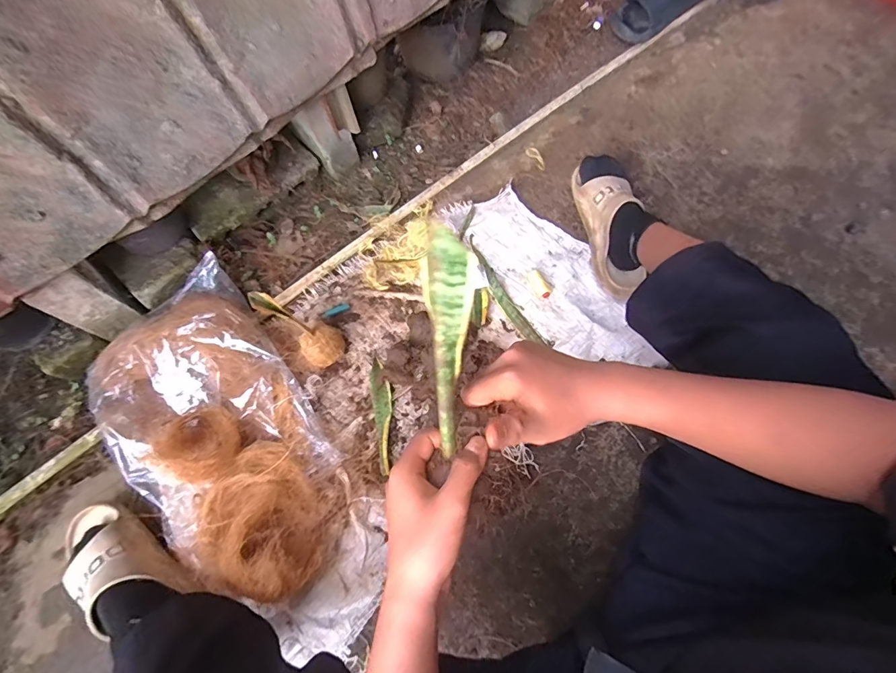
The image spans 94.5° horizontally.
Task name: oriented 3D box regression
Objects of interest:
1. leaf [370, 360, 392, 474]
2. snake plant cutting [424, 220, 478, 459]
[{"bbox_3d":[-0.112,0.132,0.718,0.034,0.019,0.198,-11,70,-2],"label":"leaf"},{"bbox_3d":[0.001,0.011,0.302,0.032,0.181,0.010,2,28,3],"label":"snake plant cutting"}]

